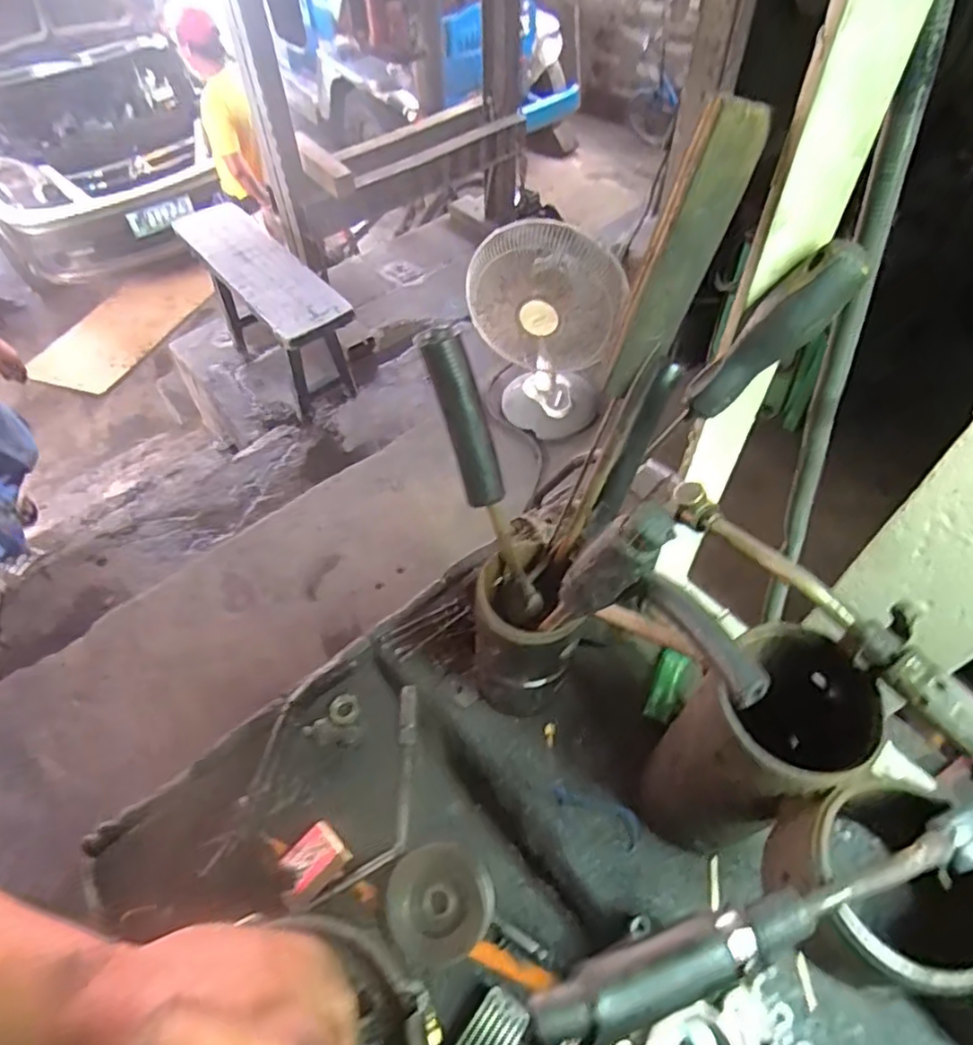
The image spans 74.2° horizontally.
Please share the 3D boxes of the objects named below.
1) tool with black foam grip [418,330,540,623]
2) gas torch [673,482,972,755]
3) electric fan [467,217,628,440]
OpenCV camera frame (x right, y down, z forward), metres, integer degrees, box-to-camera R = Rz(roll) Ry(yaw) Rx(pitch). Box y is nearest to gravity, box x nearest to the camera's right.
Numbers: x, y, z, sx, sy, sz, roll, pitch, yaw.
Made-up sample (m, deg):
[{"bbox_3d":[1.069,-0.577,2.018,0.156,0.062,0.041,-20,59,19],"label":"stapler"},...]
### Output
[{"bbox_3d":[-0.001,-0.027,0.443,0.025,0.215,0.018,-29,28,-19],"label":"tool with black foam grip"},{"bbox_3d":[0.188,0.045,0.368,0.033,0.045,0.207,-28,58,-18],"label":"gas torch"},{"bbox_3d":[0.167,-0.543,1.827,0.413,0.614,0.291,5,54,5],"label":"electric fan"}]

